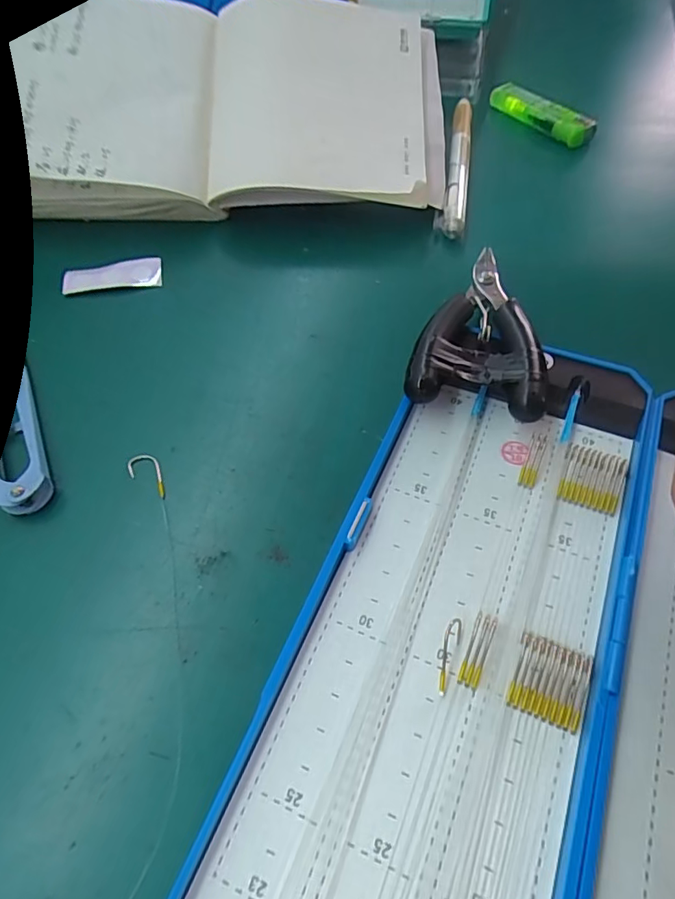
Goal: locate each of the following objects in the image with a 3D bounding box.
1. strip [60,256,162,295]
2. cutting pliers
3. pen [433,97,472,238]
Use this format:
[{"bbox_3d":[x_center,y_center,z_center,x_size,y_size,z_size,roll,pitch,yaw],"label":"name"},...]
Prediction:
[{"bbox_3d":[-0.110,-0.085,0.252,0.046,0.004,0.019,-9,60,-7],"label":"strip"},{"bbox_3d":[0.062,-0.049,0.214,0.052,0.021,0.088,14,59,7],"label":"cutting pliers"},{"bbox_3d":[0.070,-0.168,0.298,0.015,0.014,0.136,10,59,4],"label":"pen"}]

